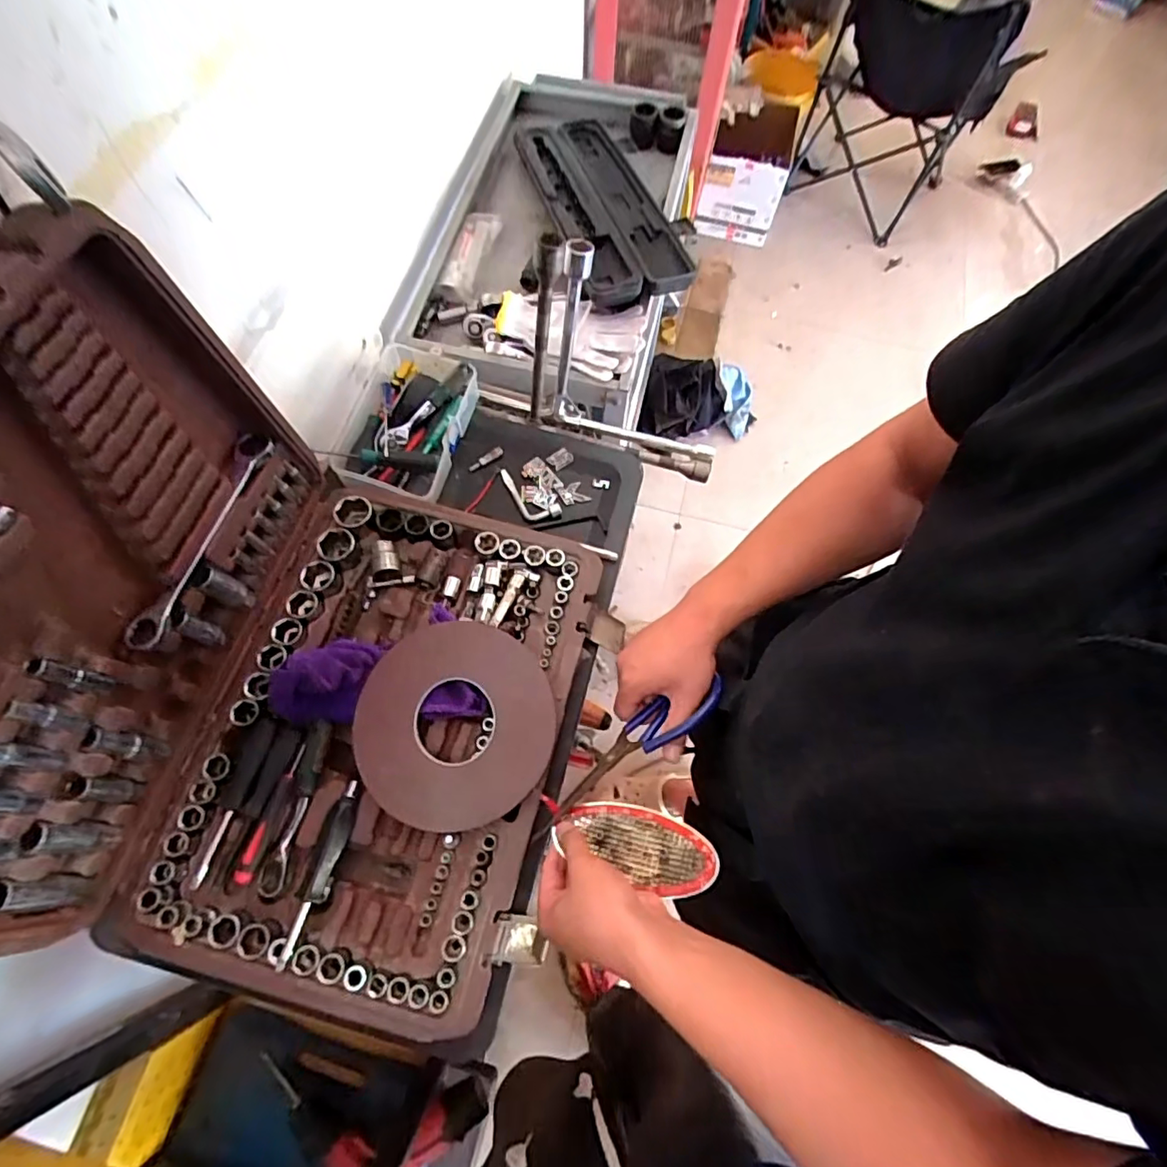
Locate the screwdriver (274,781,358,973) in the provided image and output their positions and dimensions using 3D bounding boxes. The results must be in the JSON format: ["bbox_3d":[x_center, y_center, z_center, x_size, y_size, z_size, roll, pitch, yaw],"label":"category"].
[{"bbox_3d":[-0.229,0.250,0.488,0.024,0.021,0.144,9,70,1],"label":"screwdriver"}]

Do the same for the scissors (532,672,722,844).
[{"bbox_3d":[0.040,0.157,0.526,0.220,0.054,0.043,-36,75,-2],"label":"scissors"}]

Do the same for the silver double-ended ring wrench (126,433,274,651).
[{"bbox_3d":[-0.346,-0.046,0.514,0.023,0.023,0.225,16,70,3],"label":"silver double-ended ring wrench"}]

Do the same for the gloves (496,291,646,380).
[{"bbox_3d":[-0.020,-0.373,0.822,0.212,0.032,0.145,10,70,1],"label":"gloves"}]

